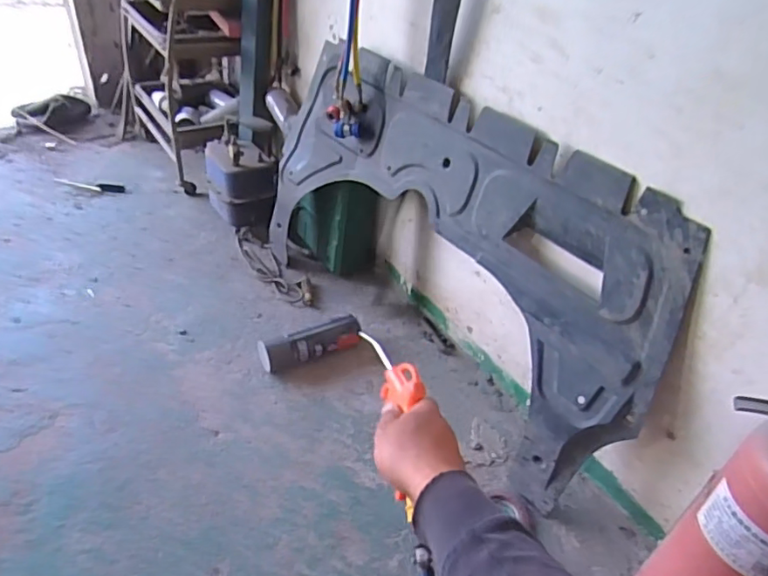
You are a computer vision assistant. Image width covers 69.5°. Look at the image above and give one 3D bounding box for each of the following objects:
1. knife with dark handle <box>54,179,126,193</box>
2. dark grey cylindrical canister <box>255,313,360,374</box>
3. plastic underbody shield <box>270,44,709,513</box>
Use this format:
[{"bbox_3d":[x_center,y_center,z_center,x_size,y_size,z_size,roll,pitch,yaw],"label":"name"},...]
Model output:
[{"bbox_3d":[-0.827,-0.291,1.547,0.209,0.015,0.029,8,38,3],"label":"knife with dark handle"},{"bbox_3d":[-0.142,0.102,1.090,0.194,0.067,0.074,-15,43,-25],"label":"dark grey cylindrical canister"},{"bbox_3d":[0.068,-0.088,0.997,0.083,0.509,0.908,-5,37,-44],"label":"plastic underbody shield"}]

